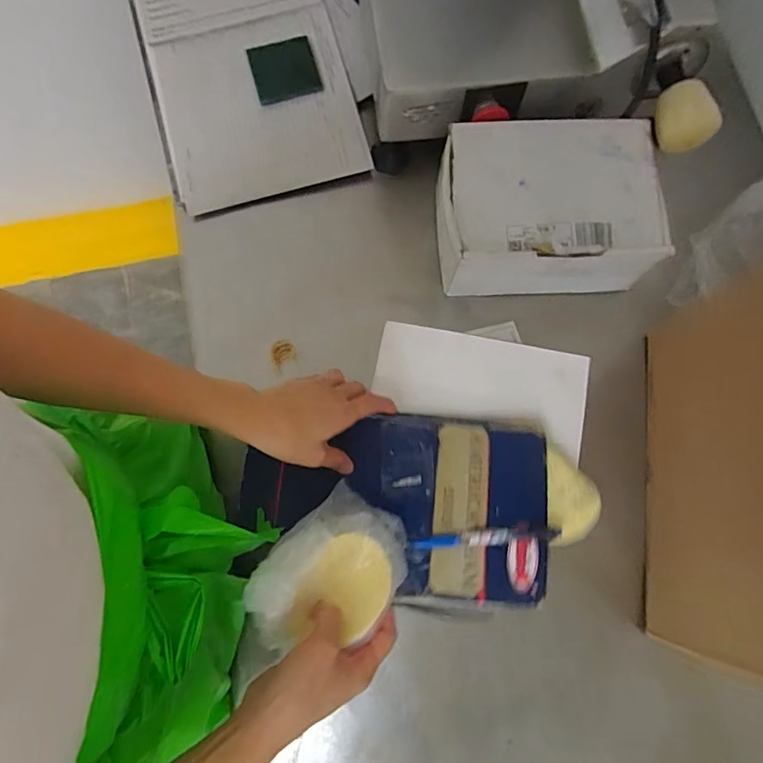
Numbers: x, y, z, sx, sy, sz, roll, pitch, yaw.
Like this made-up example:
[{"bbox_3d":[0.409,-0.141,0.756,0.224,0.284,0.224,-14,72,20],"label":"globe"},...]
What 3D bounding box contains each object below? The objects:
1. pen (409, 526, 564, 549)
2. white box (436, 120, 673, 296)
[{"bbox_3d":[0.090,0.138,0.432,0.130,0.011,0.013,-2,74,-2],"label":"pen"},{"bbox_3d":[0.158,-0.168,0.493,0.207,0.095,0.139,-4,77,-2],"label":"white box"}]

